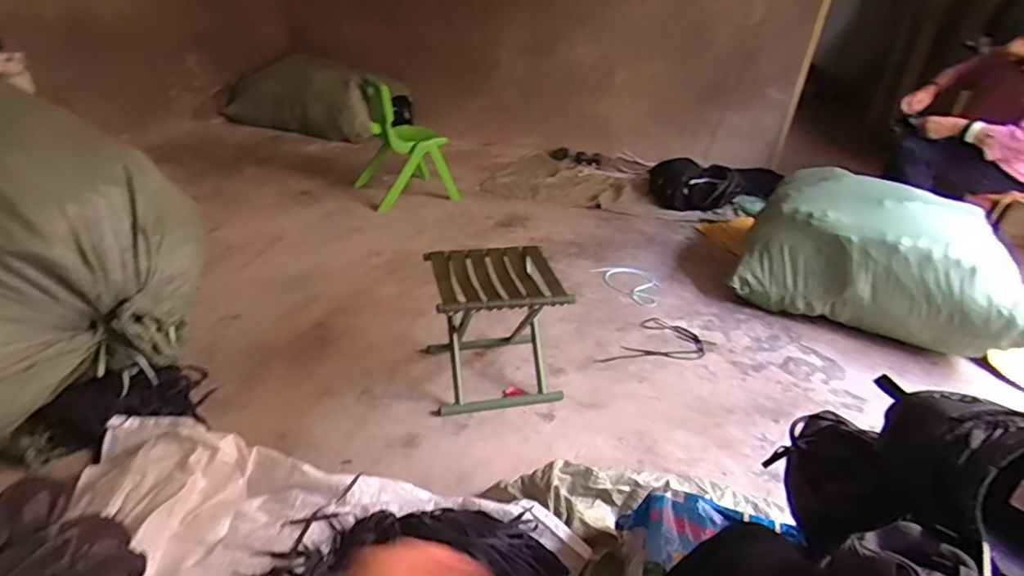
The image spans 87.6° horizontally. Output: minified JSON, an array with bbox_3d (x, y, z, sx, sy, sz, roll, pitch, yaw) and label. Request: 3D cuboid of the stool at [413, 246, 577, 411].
[{"bbox_3d":[-0.044,0.094,1.330,0.305,0.314,0.287,-2,30,-11],"label":"stool"}]

